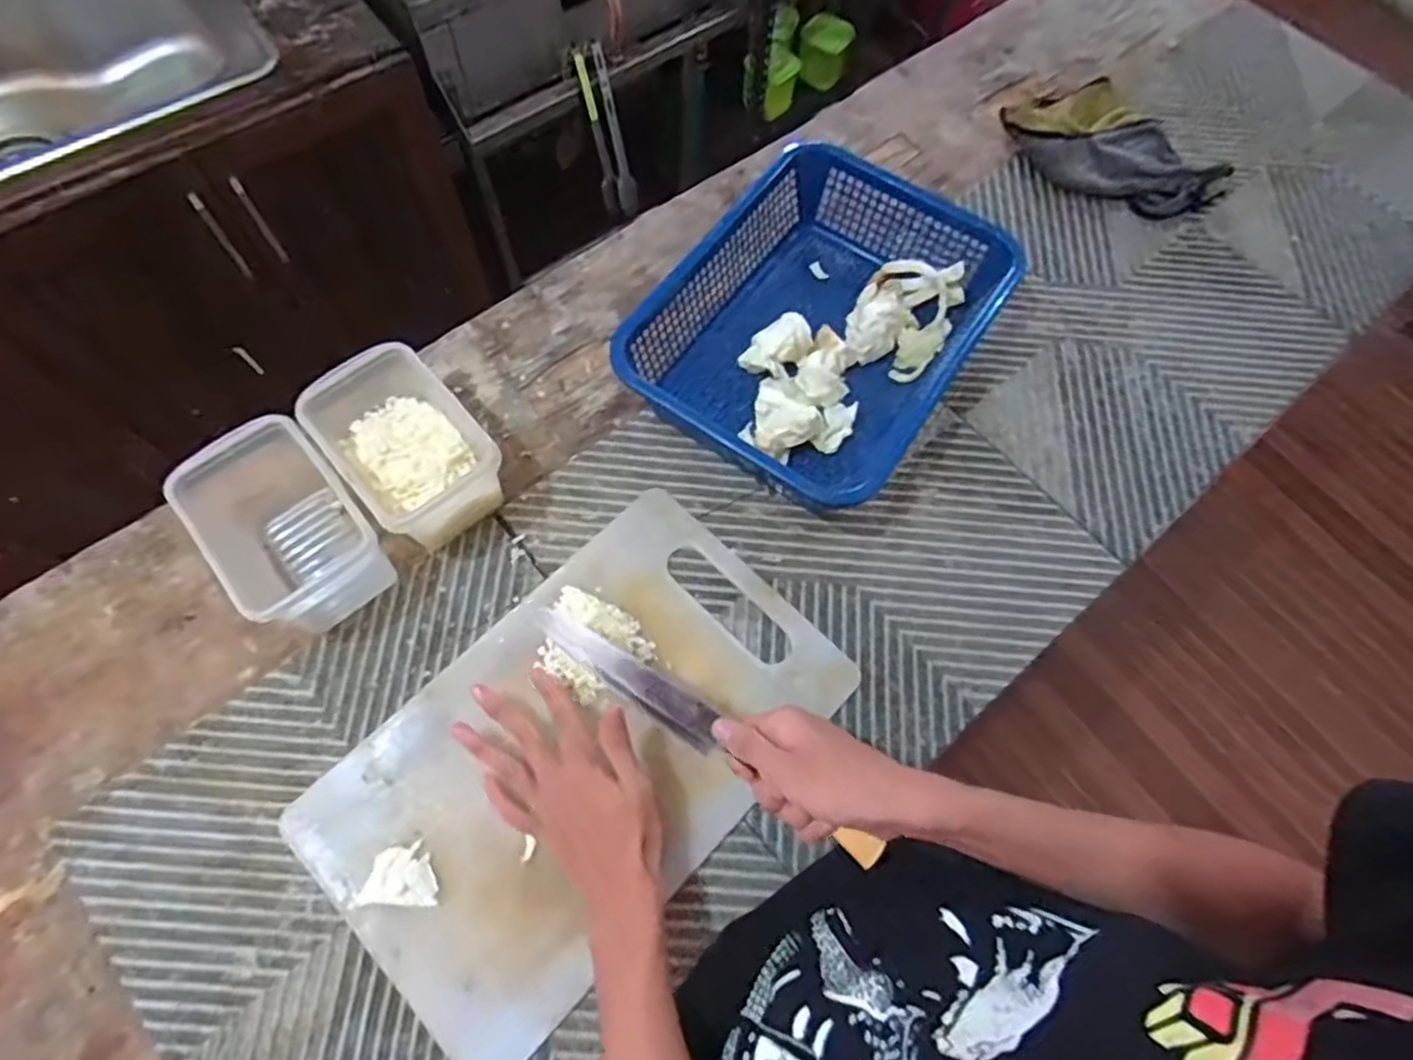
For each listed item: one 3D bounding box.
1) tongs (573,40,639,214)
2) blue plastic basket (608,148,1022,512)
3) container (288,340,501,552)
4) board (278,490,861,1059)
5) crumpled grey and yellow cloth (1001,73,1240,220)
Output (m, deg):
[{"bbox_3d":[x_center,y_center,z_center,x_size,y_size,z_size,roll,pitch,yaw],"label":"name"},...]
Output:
[{"bbox_3d":[-0.171,-0.679,1.250,0.050,0.262,0.036,-24,49,-10],"label":"tongs"},{"bbox_3d":[0.098,-0.186,0.676,0.243,0.093,0.320,33,71,12],"label":"blue plastic basket"},{"bbox_3d":[-0.254,-0.069,0.620,0.104,0.093,0.147,-39,74,-15],"label":"container"},{"bbox_3d":[-0.095,0.170,0.570,0.245,0.016,0.395,43,72,13],"label":"board"},{"bbox_3d":[0.445,-0.420,0.804,0.110,0.056,0.229,-42,74,-16],"label":"crumpled grey and yellow cloth"}]

